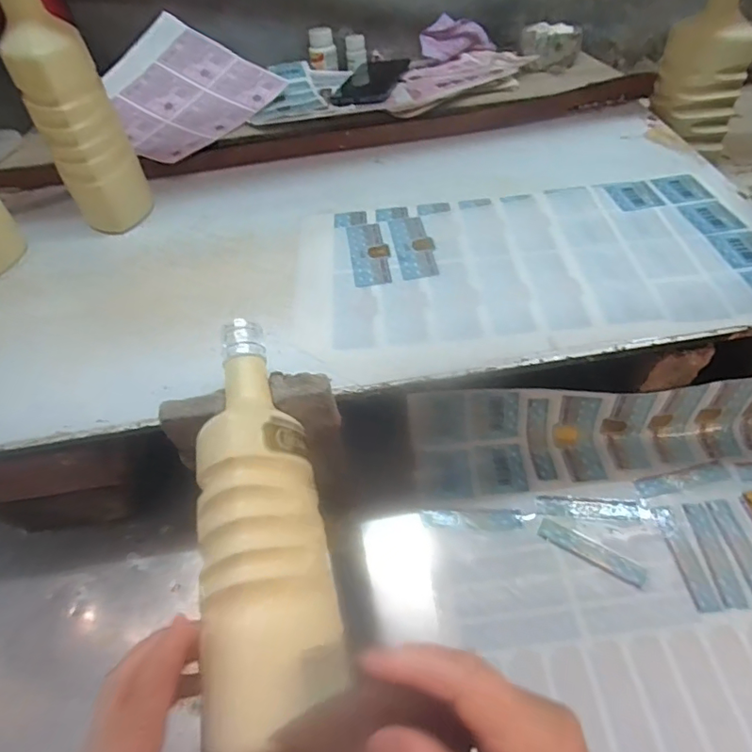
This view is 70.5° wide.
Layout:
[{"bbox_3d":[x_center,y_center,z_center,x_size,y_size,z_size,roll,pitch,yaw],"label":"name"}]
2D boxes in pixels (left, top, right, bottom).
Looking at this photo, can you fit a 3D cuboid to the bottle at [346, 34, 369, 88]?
[{"bbox_3d":[-0.028,-0.478,0.809,0.031,0.062,0.030,-2,54,1],"label":"bottle"}]

